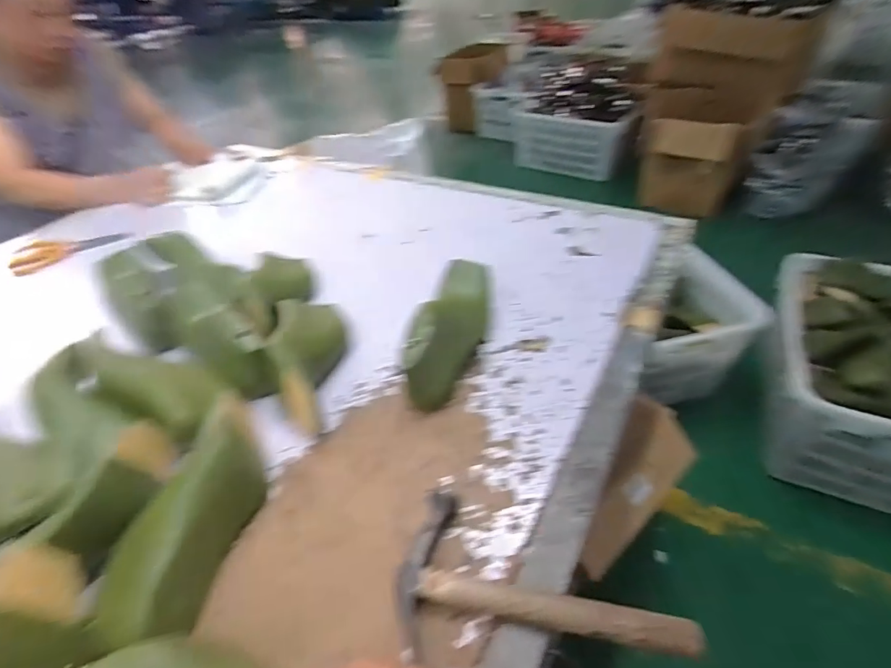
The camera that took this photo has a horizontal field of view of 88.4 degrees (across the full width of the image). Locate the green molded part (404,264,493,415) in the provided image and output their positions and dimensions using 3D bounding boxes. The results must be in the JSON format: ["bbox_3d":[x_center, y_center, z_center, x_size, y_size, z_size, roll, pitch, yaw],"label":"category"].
[{"bbox_3d":[0.009,-0.017,0.569,0.070,0.099,0.232,5,42,13],"label":"green molded part"}]

